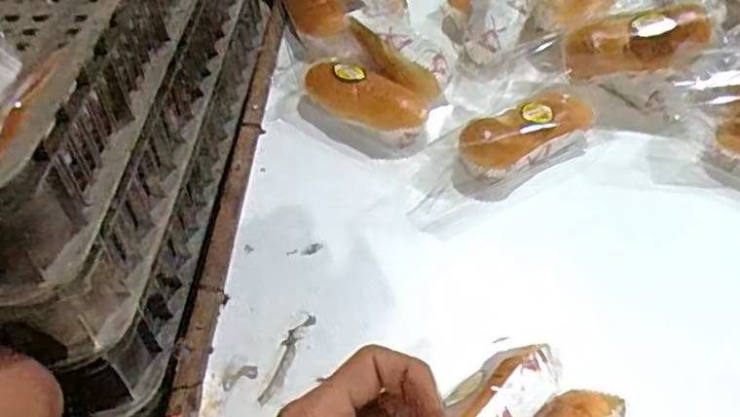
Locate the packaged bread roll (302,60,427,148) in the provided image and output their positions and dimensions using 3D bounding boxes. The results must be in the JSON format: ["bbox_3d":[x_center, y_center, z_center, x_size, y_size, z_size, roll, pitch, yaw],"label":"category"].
[{"bbox_3d":[-0.007,-0.114,0.662,0.148,0.046,0.054,29,58,23],"label":"packaged bread roll"}]

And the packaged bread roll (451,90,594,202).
[{"bbox_3d":[0.156,-0.071,0.621,0.172,0.045,0.073,-29,55,-19],"label":"packaged bread roll"}]

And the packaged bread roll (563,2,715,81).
[{"bbox_3d":[0.272,-0.172,0.642,0.137,0.045,0.050,-10,50,14],"label":"packaged bread roll"}]

